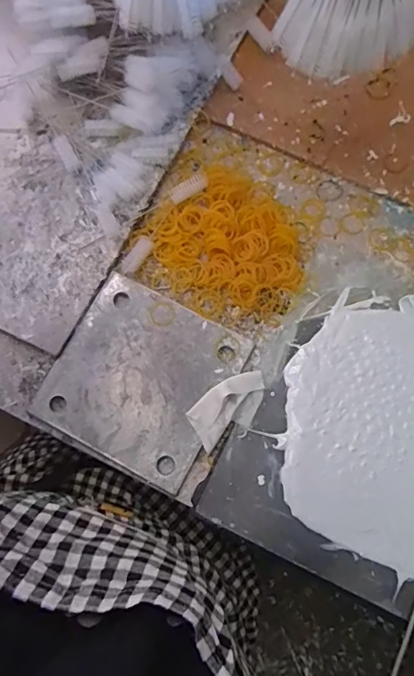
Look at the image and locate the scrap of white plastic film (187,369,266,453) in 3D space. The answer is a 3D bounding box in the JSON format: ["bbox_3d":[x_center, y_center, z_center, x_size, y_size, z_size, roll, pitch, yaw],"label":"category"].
[{"bbox_3d":[0.026,0.075,0.529,0.091,0.018,0.054,-31,77,-7],"label":"scrap of white plastic film"}]

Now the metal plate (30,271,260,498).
[{"bbox_3d":[-0.075,0.048,0.549,0.188,0.008,0.185,28,77,8],"label":"metal plate"}]

